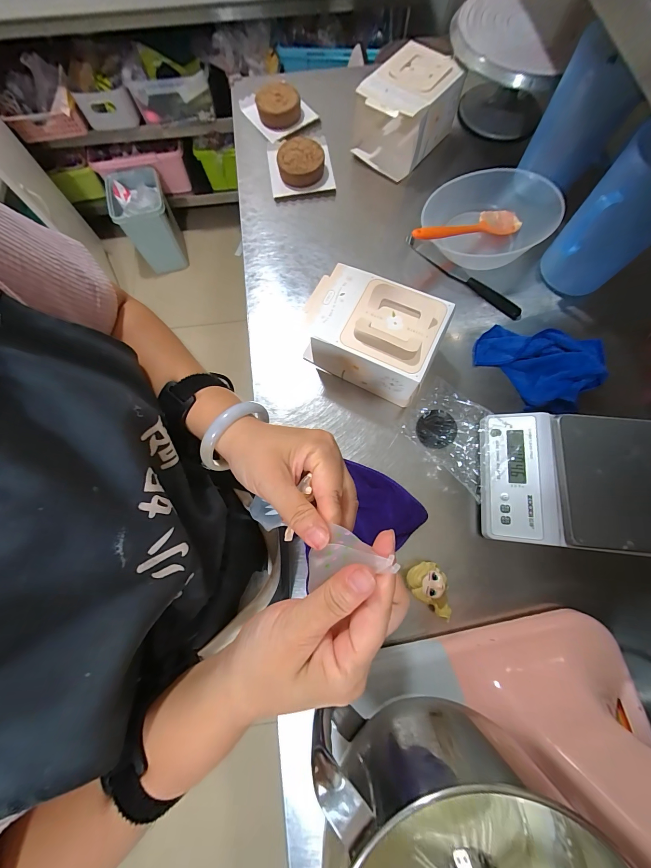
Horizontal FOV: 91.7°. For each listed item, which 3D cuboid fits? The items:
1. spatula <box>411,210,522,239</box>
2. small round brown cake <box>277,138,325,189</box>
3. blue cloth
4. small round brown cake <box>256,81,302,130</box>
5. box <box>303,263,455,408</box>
[{"bbox_3d":[0.256,-0.382,0.578,0.263,0.022,0.055,-22,76,-22],"label":"spatula"},{"bbox_3d":[-0.050,-0.564,0.662,0.094,0.037,0.099,0,75,0],"label":"small round brown cake"},{"bbox_3d":[0.359,-0.116,0.527,0.203,0.052,0.150,12,76,3],"label":"blue cloth"},{"bbox_3d":[-0.106,-0.745,0.712,0.097,0.029,0.102,0,75,0],"label":"small round brown cake"},{"bbox_3d":[0.070,-0.153,0.504,0.196,0.121,0.141,25,77,6],"label":"box"}]

